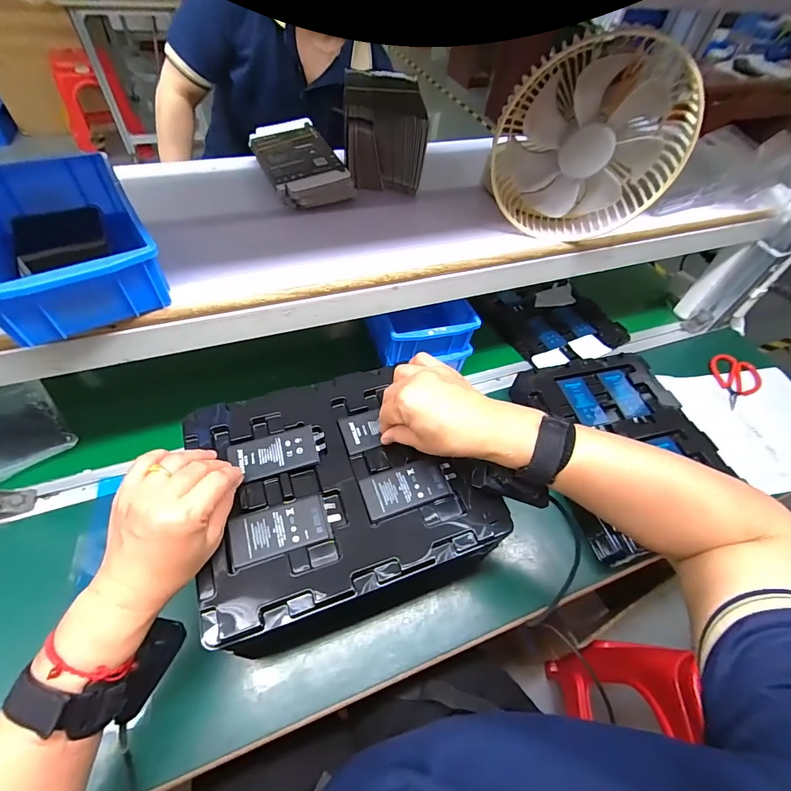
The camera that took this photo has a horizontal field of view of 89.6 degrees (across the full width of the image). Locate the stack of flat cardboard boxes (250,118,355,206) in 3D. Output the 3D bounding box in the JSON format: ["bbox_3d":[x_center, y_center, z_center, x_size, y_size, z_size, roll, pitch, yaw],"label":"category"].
[{"bbox_3d":[-0.127,-0.304,0.518,0.098,0.035,0.168,-19,57,-20],"label":"stack of flat cardboard boxes"}]

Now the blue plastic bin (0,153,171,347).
[{"bbox_3d":[-0.306,-0.141,0.367,0.124,0.064,0.191,-27,60,-24],"label":"blue plastic bin"}]

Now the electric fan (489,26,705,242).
[{"bbox_3d":[0.209,-0.275,0.444,0.196,0.187,0.060,9,52,1],"label":"electric fan"}]

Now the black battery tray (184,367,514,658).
[{"bbox_3d":[-0.052,0.082,0.388,0.260,0.020,0.228,-15,56,-17],"label":"black battery tray"}]

